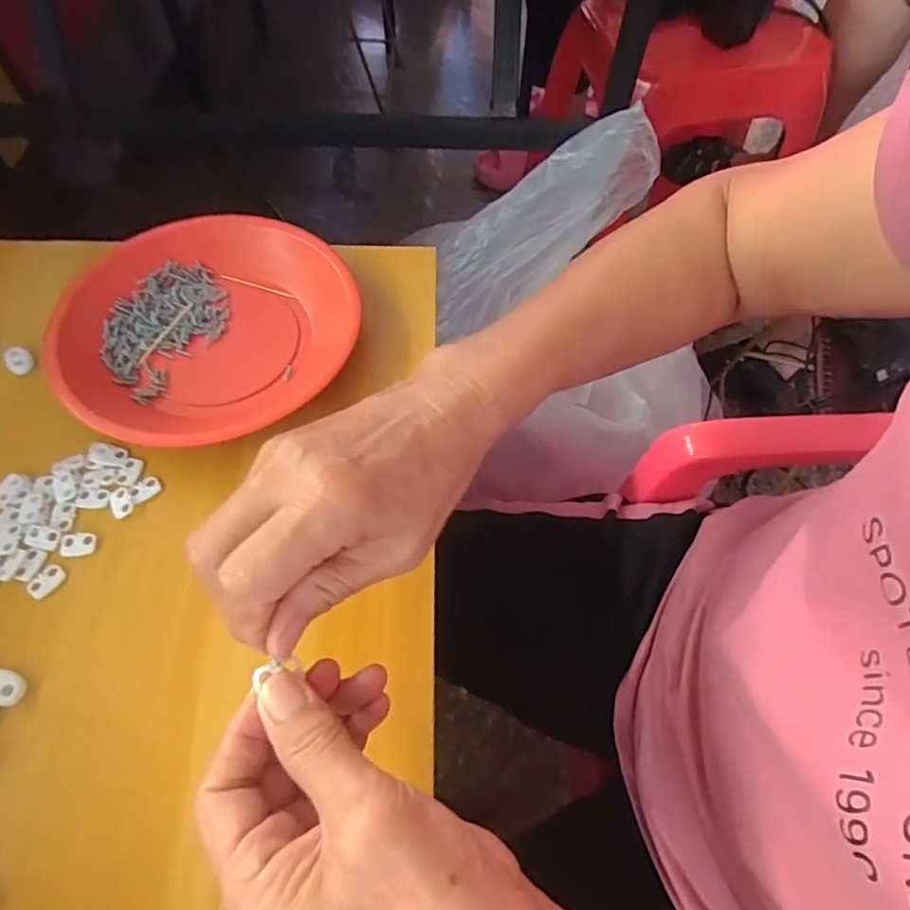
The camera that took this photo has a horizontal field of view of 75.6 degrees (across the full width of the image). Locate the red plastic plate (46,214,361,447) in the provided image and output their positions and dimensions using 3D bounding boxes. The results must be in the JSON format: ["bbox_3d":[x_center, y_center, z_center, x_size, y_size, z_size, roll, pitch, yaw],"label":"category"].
[{"bbox_3d":[-0.165,-0.089,0.401,0.189,0.029,0.182,1,59,-1],"label":"red plastic plate"}]

